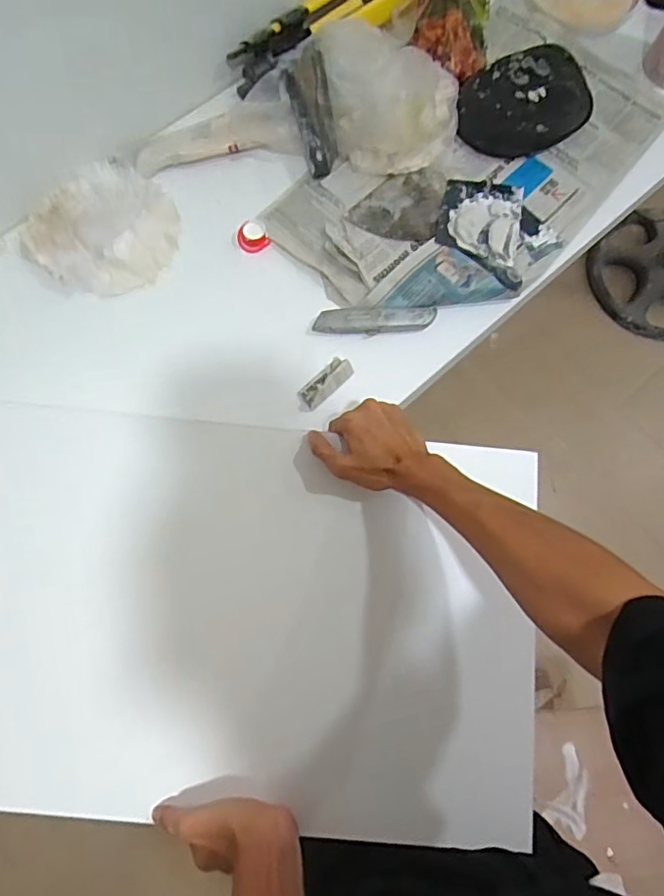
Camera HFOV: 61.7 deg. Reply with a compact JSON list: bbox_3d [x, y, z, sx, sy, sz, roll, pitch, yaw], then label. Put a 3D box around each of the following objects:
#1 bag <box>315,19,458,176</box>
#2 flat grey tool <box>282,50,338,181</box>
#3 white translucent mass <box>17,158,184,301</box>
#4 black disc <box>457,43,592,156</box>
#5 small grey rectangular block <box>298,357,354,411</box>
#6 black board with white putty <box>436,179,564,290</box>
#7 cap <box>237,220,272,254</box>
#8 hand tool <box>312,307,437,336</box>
[{"bbox_3d":[0.080,-0.458,0.718,0.178,0.088,0.165,-8,75,-3],"label":"bag"},{"bbox_3d":[-0.025,-0.431,0.711,0.051,0.042,0.151,-14,95,-5],"label":"flat grey tool"},{"bbox_3d":[-0.289,-0.279,0.704,0.181,0.024,0.182,0,75,-1],"label":"white translucent mass"},{"bbox_3d":[0.259,-0.472,0.755,0.186,0.035,0.141,-15,76,-5],"label":"black disc"},{"bbox_3d":[-0.007,-0.079,0.657,0.070,0.020,0.030,-42,80,-11],"label":"small grey rectangular block"},{"bbox_3d":[0.208,-0.289,0.714,0.157,0.031,0.142,40,78,9],"label":"black board with white putty"},{"bbox_3d":[-0.102,-0.271,0.710,0.038,0.014,0.044,-23,77,-7],"label":"cap"},{"bbox_3d":[0.053,-0.155,0.677,0.144,0.017,0.032,1,75,-1],"label":"hand tool"}]

